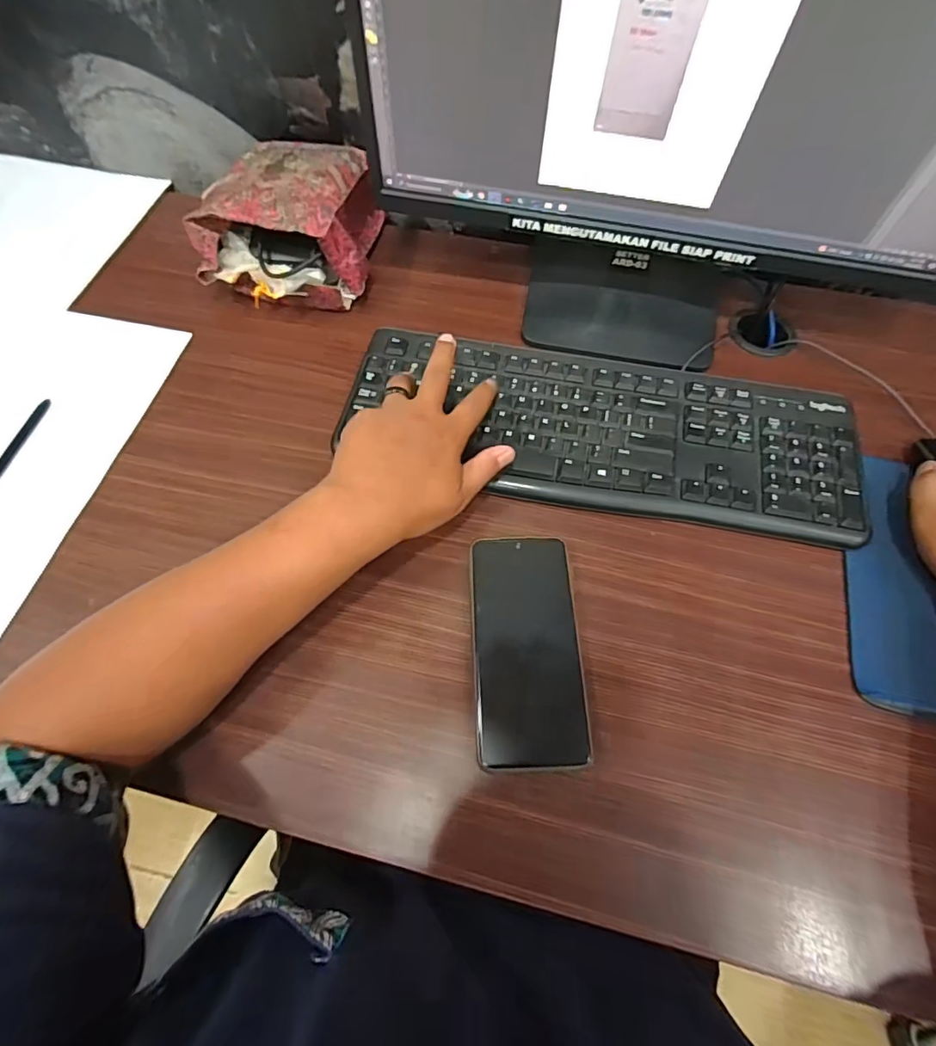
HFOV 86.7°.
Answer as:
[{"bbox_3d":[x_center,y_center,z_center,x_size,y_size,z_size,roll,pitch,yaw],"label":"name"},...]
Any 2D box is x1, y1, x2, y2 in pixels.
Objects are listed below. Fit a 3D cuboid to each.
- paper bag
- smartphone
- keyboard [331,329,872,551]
[{"bbox_3d":[-0.178,-0.297,0.508,0.153,0.092,0.167,9,66,5],"label":"paper bag"},{"bbox_3d":[0.042,0.089,0.362,0.076,0.013,0.162,-2,65,0],"label":"smartphone"},{"bbox_3d":[0.109,-0.085,0.435,0.436,0.015,0.153,15,66,8],"label":"keyboard"}]

